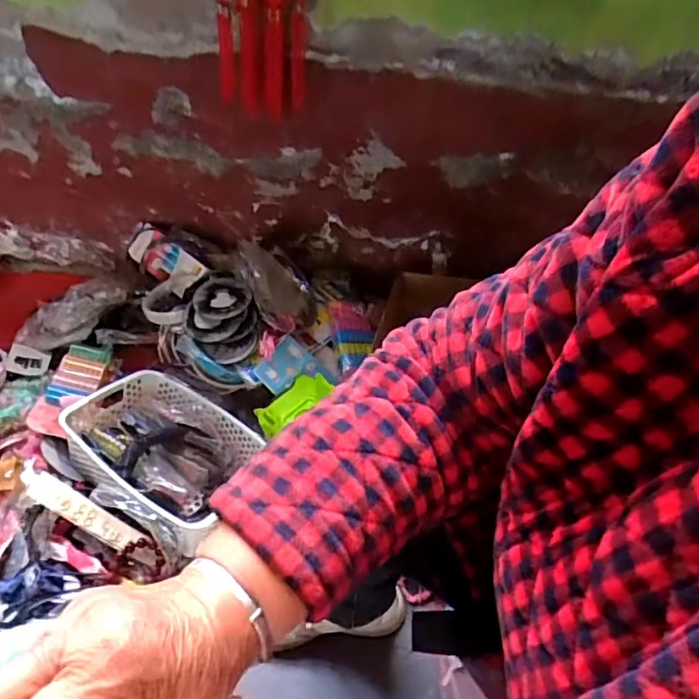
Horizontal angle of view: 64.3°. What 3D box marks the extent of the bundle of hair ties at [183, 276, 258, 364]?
[{"bbox_3d":[-0.213,-0.047,0.929,0.115,0.092,0.149,-4,46,-11],"label":"bundle of hair ties"}]

